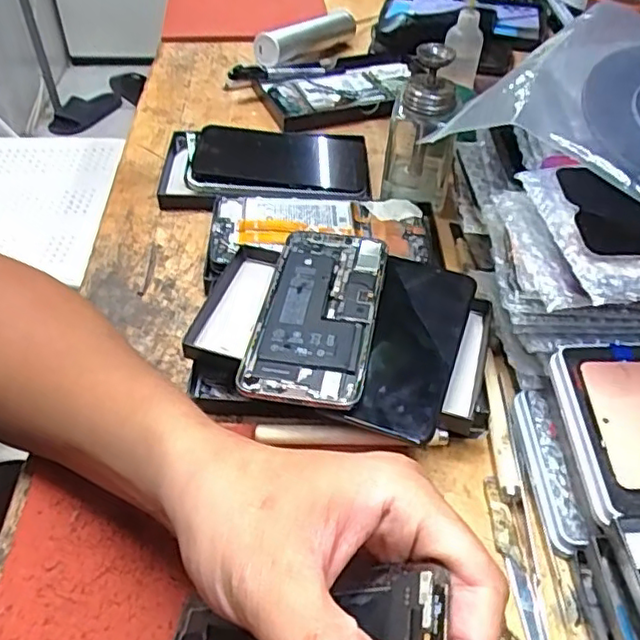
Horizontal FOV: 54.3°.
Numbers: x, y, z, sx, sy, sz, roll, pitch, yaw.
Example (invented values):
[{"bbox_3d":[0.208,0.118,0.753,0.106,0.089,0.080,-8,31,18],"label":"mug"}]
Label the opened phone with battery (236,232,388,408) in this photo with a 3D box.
[{"bbox_3d":[-0.001,-0.006,0.382,0.070,0.006,0.137,8,49,8],"label":"opened phone with battery"}]

